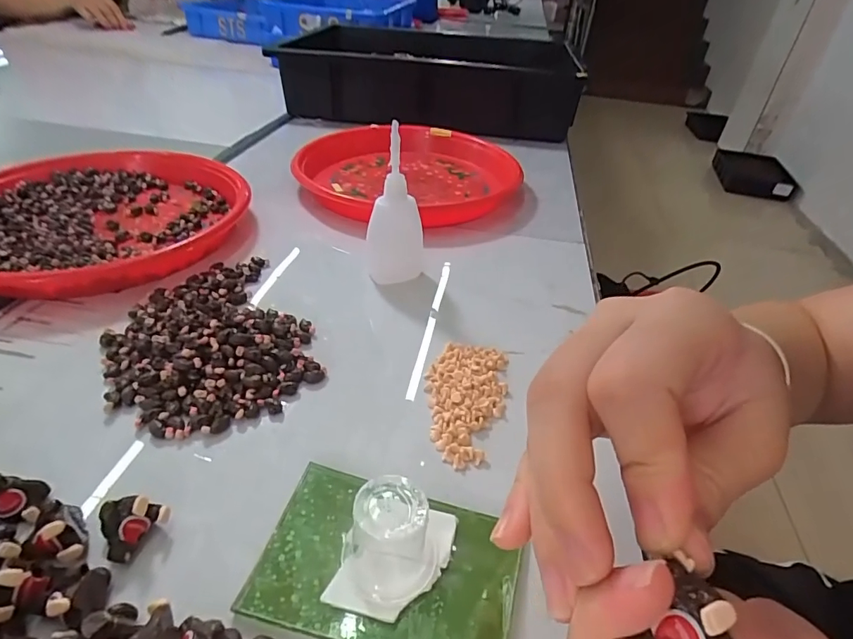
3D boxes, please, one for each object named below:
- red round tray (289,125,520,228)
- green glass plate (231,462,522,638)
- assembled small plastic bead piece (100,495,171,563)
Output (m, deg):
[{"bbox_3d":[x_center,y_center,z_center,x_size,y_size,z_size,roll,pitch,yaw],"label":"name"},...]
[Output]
[{"bbox_3d":[-0.017,-0.163,0.527,0.222,0.031,0.245,15,39,11],"label":"red round tray"},{"bbox_3d":[-0.016,0.101,0.199,0.102,0.006,0.067,13,39,9],"label":"green glass plate"},{"bbox_3d":[-0.120,0.086,0.197,0.022,0.022,0.017,-12,41,-21],"label":"assembled small plastic bead piece"}]

